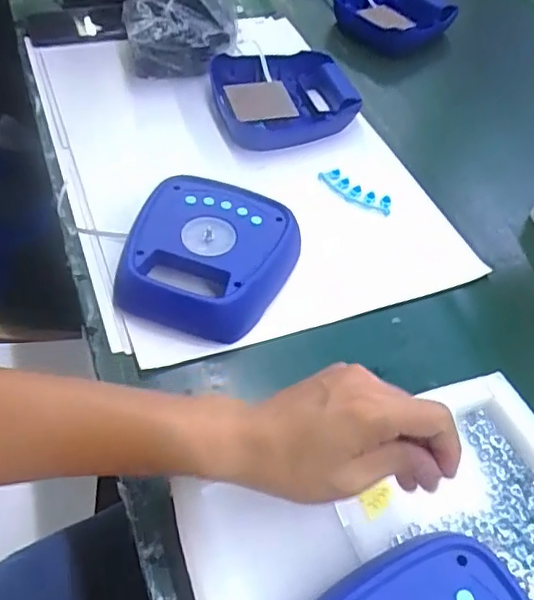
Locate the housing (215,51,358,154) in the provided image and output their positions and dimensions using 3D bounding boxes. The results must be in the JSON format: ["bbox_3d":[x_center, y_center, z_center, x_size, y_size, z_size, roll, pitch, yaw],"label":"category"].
[{"bbox_3d":[0.022,-0.266,0.788,0.184,0.047,0.157,0,51,-5],"label":"housing"}]

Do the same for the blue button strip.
[{"bbox_3d":[0.104,-0.126,0.701,0.091,0.022,0.016,28,54,18],"label":"blue button strip"}]

